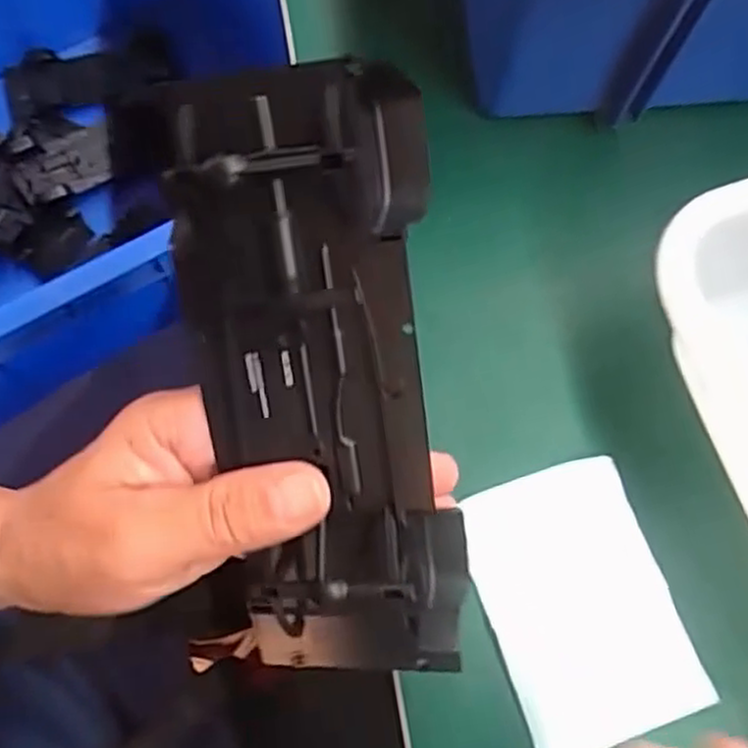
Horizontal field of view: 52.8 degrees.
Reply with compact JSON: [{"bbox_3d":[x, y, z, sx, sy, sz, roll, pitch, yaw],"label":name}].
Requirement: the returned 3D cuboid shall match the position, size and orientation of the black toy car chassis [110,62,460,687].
[{"bbox_3d":[-0.018,0.014,0.226,0.079,0.034,0.192,-9,112,-4],"label":"black toy car chassis"}]

